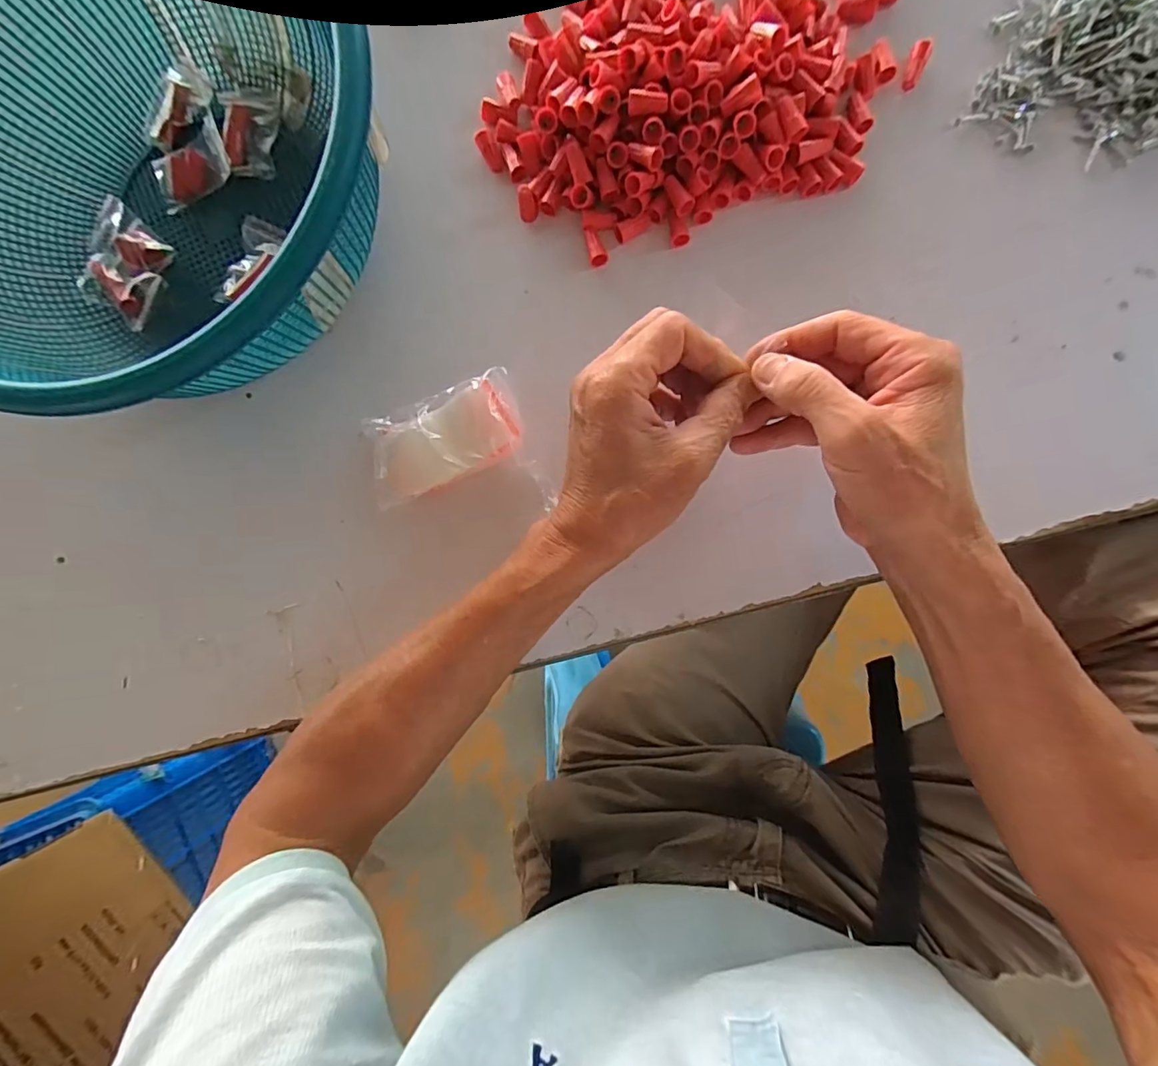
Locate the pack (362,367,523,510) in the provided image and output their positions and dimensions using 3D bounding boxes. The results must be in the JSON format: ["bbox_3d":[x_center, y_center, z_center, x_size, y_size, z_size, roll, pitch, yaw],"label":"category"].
[{"bbox_3d":[-0.084,-0.058,0.322,0.099,0.022,0.056,-19,88,3],"label":"pack"}]

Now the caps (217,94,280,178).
[{"bbox_3d":[-0.211,-0.260,0.336,0.033,0.013,0.057,-8,89,4],"label":"caps"}]

